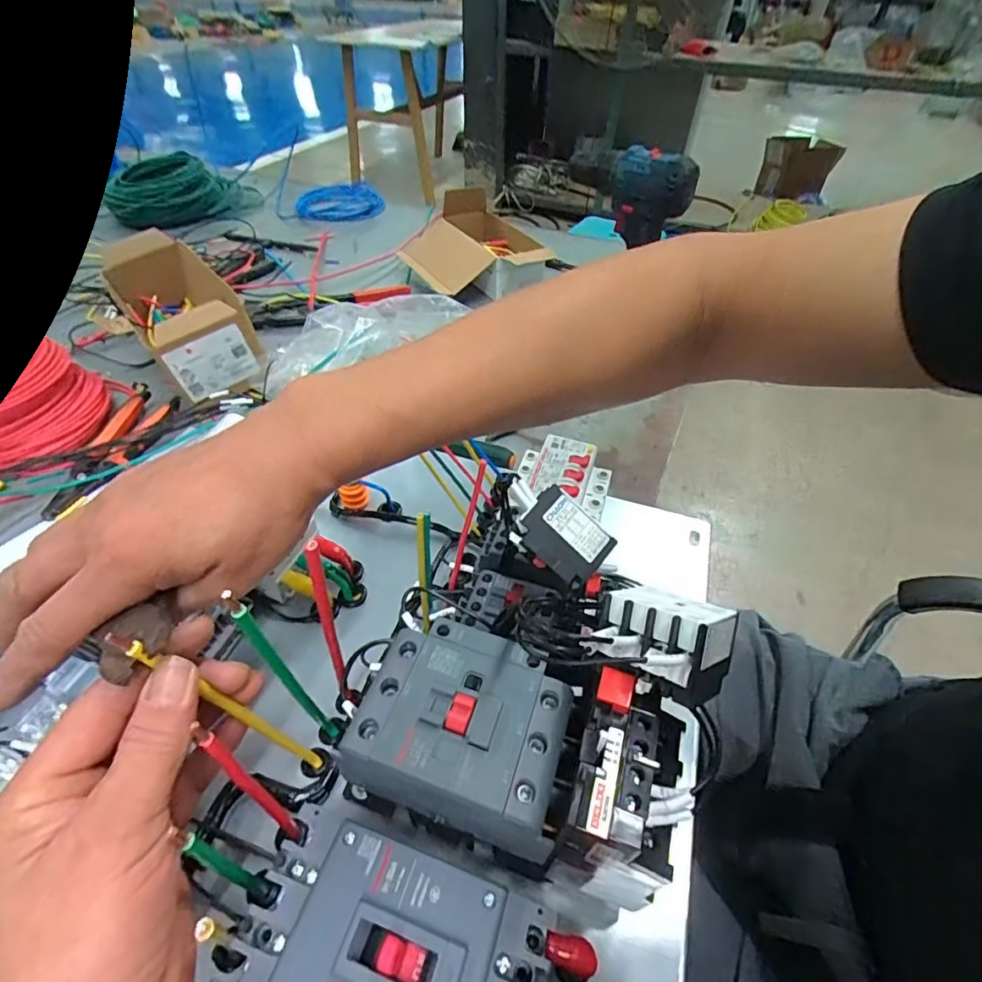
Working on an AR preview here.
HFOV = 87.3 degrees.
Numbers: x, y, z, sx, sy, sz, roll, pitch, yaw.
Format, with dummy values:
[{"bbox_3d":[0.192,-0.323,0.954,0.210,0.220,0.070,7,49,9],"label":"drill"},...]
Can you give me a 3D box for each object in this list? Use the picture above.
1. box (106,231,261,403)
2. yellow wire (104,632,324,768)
[{"bbox_3d":[-0.374,-0.209,0.623,0.112,0.101,0.252,-30,54,-28],"label":"box"},{"bbox_3d":[-0.129,0.113,0.263,0.009,0.167,0.008,-10,45,11],"label":"yellow wire"}]

